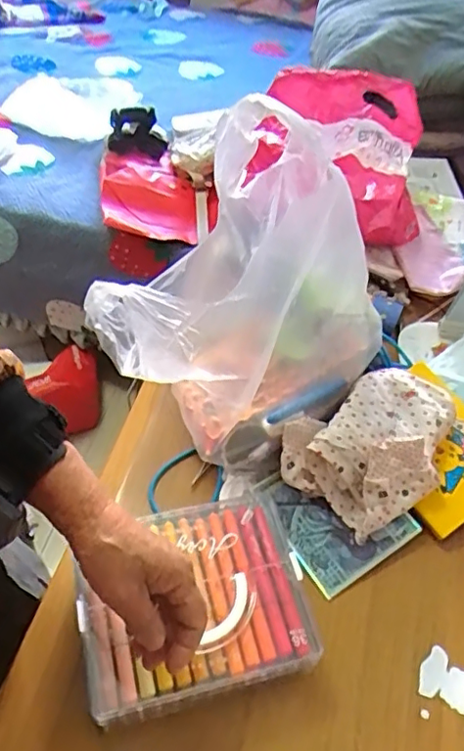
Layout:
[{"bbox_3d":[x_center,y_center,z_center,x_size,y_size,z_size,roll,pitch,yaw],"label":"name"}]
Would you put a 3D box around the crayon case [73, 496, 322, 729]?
[{"bbox_3d":[-0.036,0.201,0.541,0.198,0.025,0.168,-10,51,-13],"label":"crayon case"}]

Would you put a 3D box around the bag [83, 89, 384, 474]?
[{"bbox_3d":[0.015,-0.083,0.588,0.199,0.310,0.238,37,56,24],"label":"bag"}]

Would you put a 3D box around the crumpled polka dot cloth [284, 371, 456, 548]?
[{"bbox_3d":[0.159,0.085,0.657,0.201,0.093,0.131,-26,57,-25],"label":"crumpled polka dot cloth"}]

